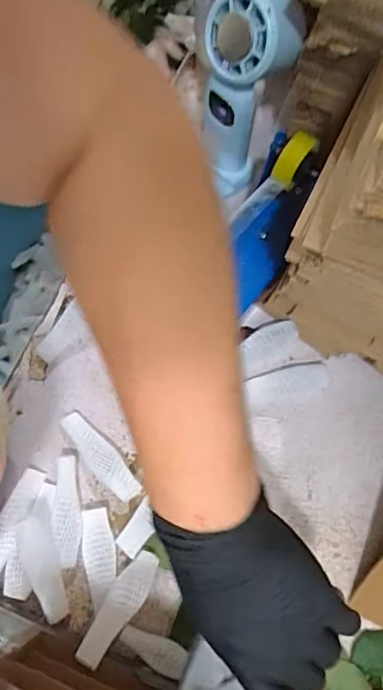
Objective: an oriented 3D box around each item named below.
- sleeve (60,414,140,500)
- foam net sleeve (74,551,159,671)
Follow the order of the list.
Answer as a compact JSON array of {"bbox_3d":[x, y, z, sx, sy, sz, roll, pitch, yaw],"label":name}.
[{"bbox_3d":[-0.078,0.095,0.453,0.026,0.018,0.089,-40,78,-8],"label":"sleeve"},{"bbox_3d":[-0.056,0.202,0.408,0.025,0.010,0.089,33,55,9],"label":"foam net sleeve"}]

